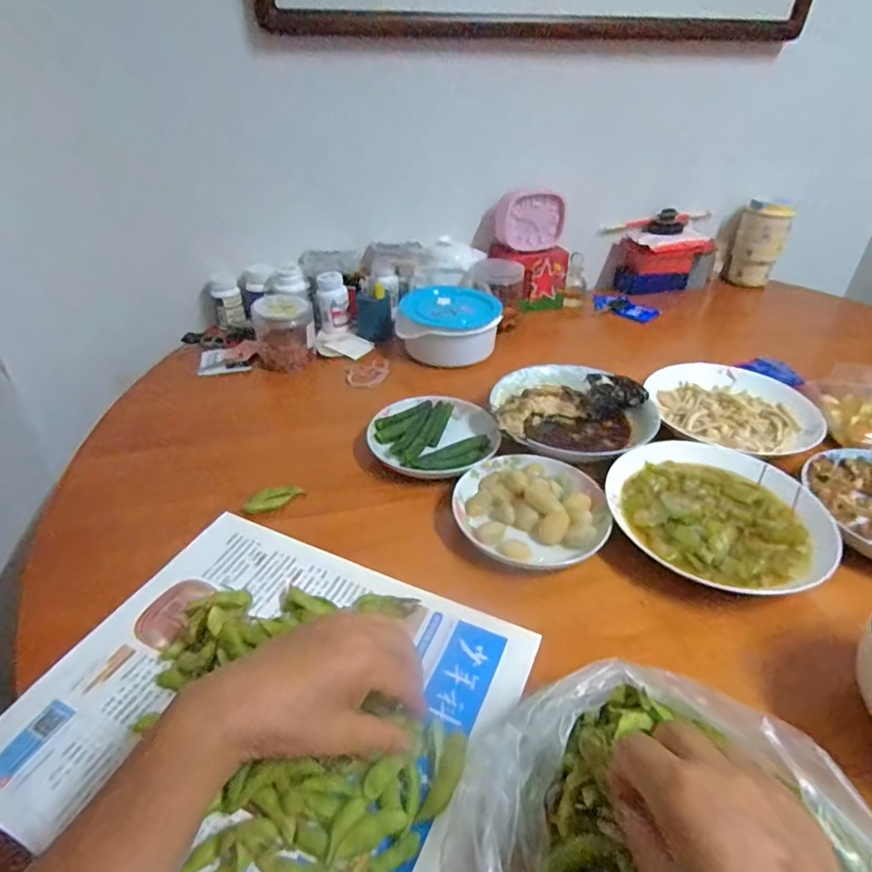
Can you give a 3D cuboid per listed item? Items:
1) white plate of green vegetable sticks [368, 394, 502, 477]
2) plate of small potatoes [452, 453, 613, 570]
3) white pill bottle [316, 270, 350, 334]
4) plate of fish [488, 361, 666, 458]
[{"bbox_3d":[0.000,-0.002,0.653,0.147,0.032,0.135,0,36,0],"label":"white plate of green vegetable sticks"},{"bbox_3d":[0.096,0.069,0.552,0.148,0.045,0.140,0,36,0],"label":"plate of small potatoes"},{"bbox_3d":[-0.169,-0.218,0.900,0.051,0.087,0.041,-4,37,-6],"label":"white pill bottle"},{"bbox_3d":[0.168,-0.036,0.679,0.188,0.053,0.198,0,36,0],"label":"plate of fish"}]

